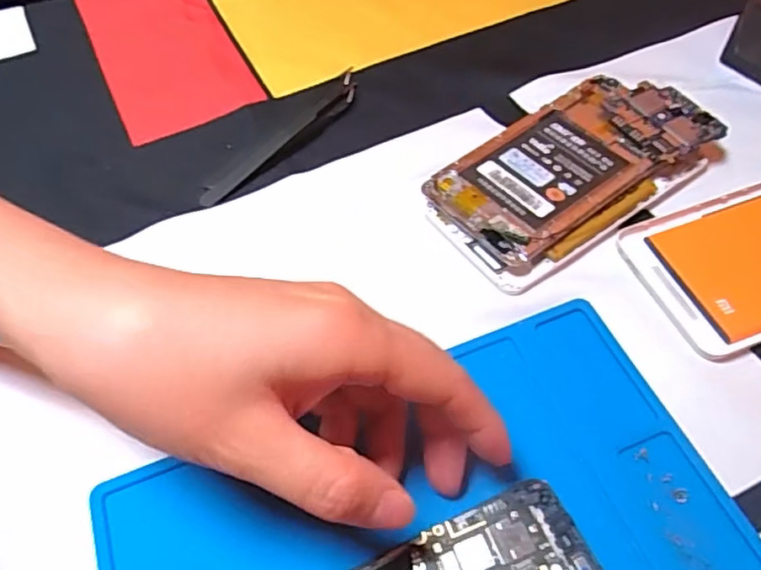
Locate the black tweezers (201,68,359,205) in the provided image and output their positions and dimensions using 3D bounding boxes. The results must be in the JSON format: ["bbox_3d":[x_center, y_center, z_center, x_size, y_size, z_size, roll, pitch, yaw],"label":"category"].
[{"bbox_3d":[-0.056,-0.086,0.363,0.021,0.008,0.119,35,64,24],"label":"black tweezers"}]

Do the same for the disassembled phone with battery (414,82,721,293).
[{"bbox_3d":[0.100,-0.061,0.328,0.150,0.016,0.081,-32,59,-17],"label":"disassembled phone with battery"}]

